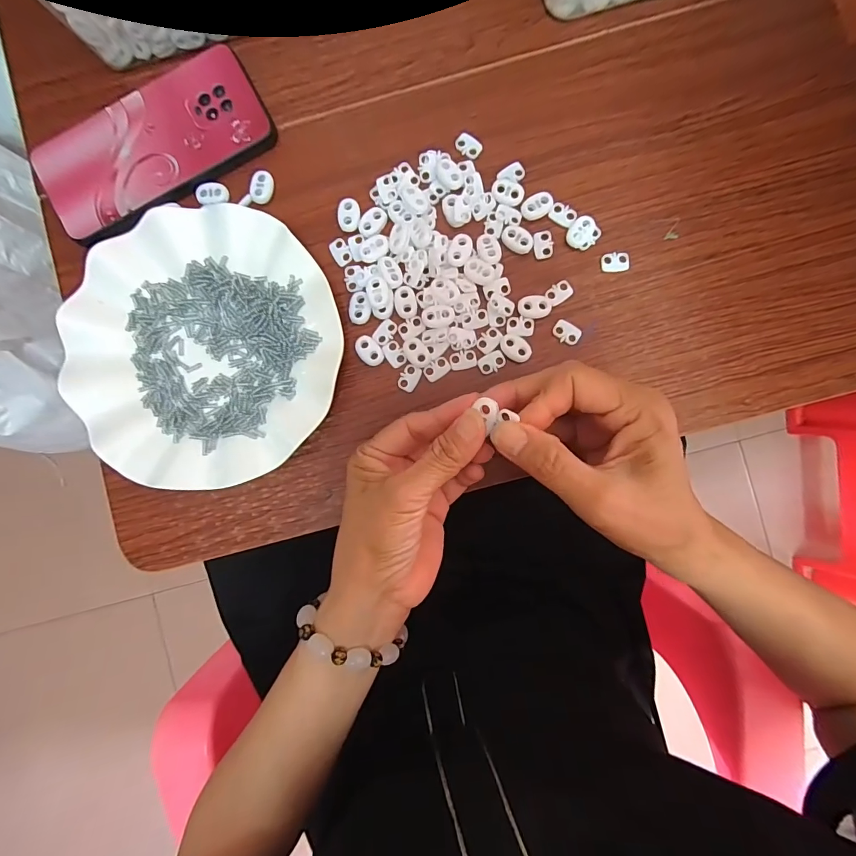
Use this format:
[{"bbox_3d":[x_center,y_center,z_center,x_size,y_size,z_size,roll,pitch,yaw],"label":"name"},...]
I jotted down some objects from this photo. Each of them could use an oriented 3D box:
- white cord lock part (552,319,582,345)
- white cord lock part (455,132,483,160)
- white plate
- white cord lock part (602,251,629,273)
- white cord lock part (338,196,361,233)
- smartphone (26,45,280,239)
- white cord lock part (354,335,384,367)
[{"bbox_3d":[0.097,-0.067,0.286,0.019,0.004,0.015,34,90,1],"label":"white cord lock part"},{"bbox_3d":[0.029,-0.200,0.291,0.019,0.004,0.013,42,90,1],"label":"white cord lock part"},{"bbox_3d":[-0.151,-0.056,0.283,0.180,0.023,0.183,0,89,1],"label":"white plate"},{"bbox_3d":[0.130,-0.115,0.286,0.018,0.004,0.014,-7,89,1],"label":"white cord lock part"},{"bbox_3d":[-0.056,-0.151,0.292,0.015,0.005,0.023,3,89,1],"label":"white cord lock part"},{"bbox_3d":[-0.195,-0.200,0.293,0.162,0.009,0.080,-30,89,1],"label":"smartphone"},{"bbox_3d":[-0.041,-0.054,0.289,0.015,0.004,0.023,-43,89,0],"label":"white cord lock part"}]

